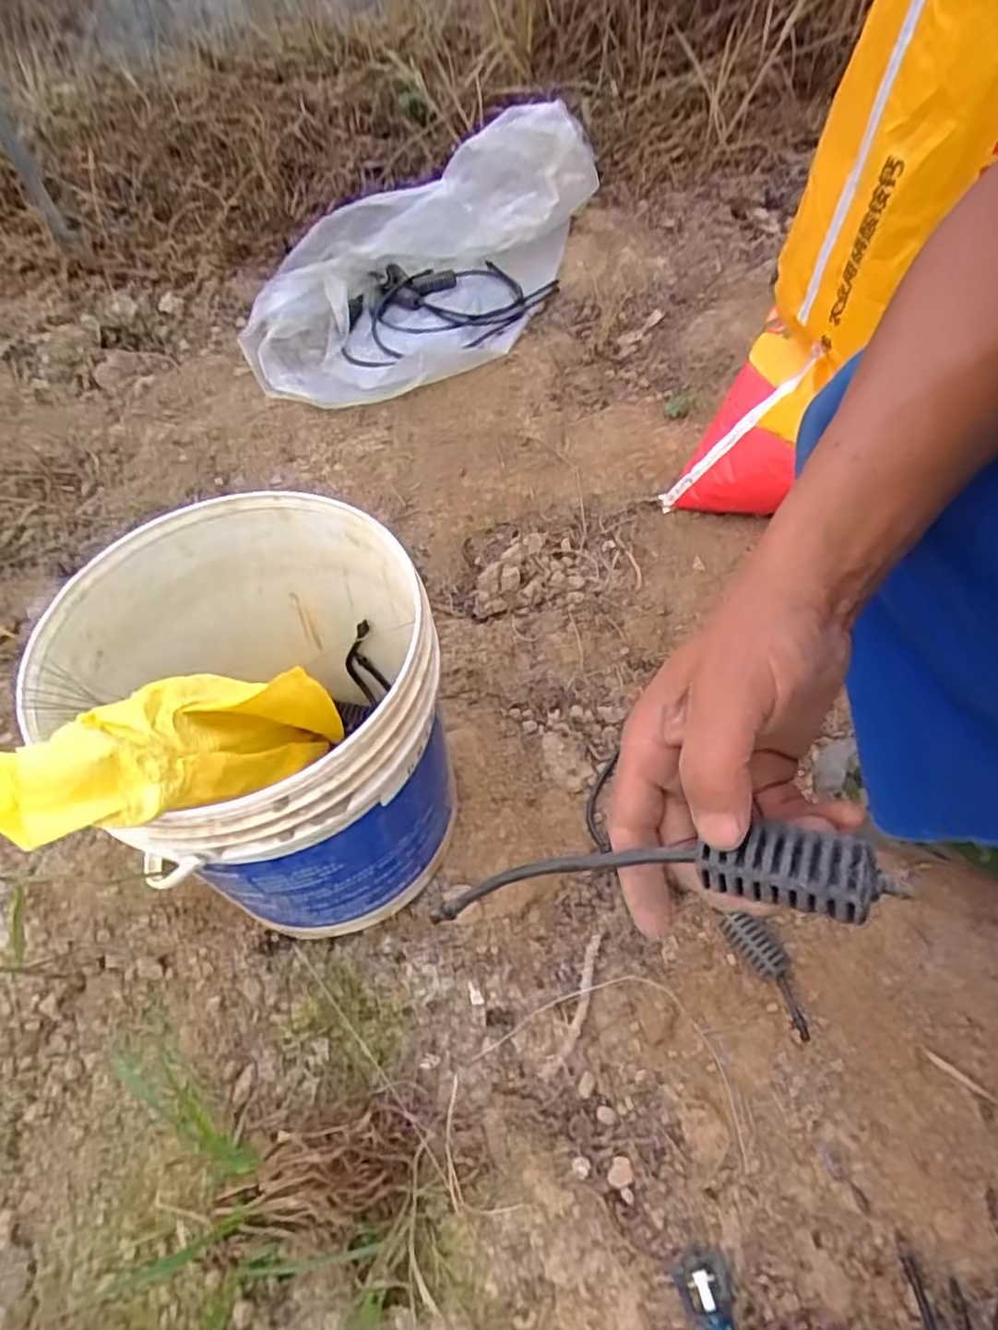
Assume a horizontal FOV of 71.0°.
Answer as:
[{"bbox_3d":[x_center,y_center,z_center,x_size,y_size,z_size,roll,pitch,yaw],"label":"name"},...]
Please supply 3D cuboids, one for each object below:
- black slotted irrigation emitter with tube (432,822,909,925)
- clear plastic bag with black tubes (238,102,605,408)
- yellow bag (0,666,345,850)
[{"bbox_3d":[0.049,0.086,0.280,0.191,0.018,0.028,-16,47,35],"label":"black slotted irrigation emitter with tube"},{"bbox_3d":[-0.069,-0.689,1.137,0.350,0.187,0.796,27,61,20],"label":"clear plastic bag with black tubes"},{"bbox_3d":[-0.172,0.037,0.429,0.083,0.269,0.072,17,97,14],"label":"yellow bag"}]

